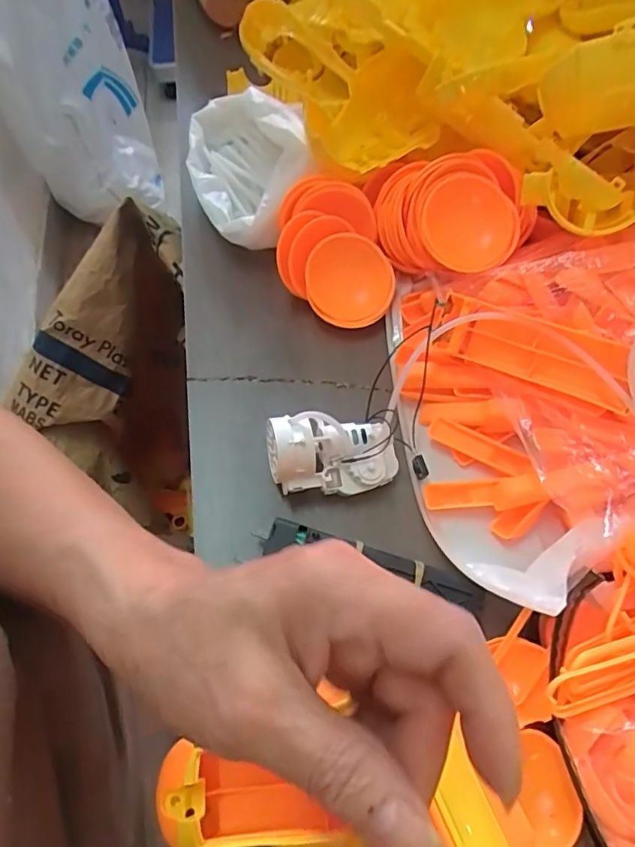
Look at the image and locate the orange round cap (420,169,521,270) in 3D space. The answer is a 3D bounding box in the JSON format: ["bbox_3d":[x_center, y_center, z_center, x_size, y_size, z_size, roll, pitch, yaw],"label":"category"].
[{"bbox_3d":[0.093,-0.123,0.332,0.056,0.055,0.014,-1,18,11],"label":"orange round cap"}]

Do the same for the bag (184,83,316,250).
[{"bbox_3d":[-0.051,-0.188,0.397,0.086,0.059,0.131,-5,61,-3],"label":"bag"}]

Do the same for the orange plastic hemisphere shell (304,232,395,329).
[{"bbox_3d":[0.021,-0.093,0.354,0.055,0.007,0.059,-8,89,7],"label":"orange plastic hemisphere shell"}]

